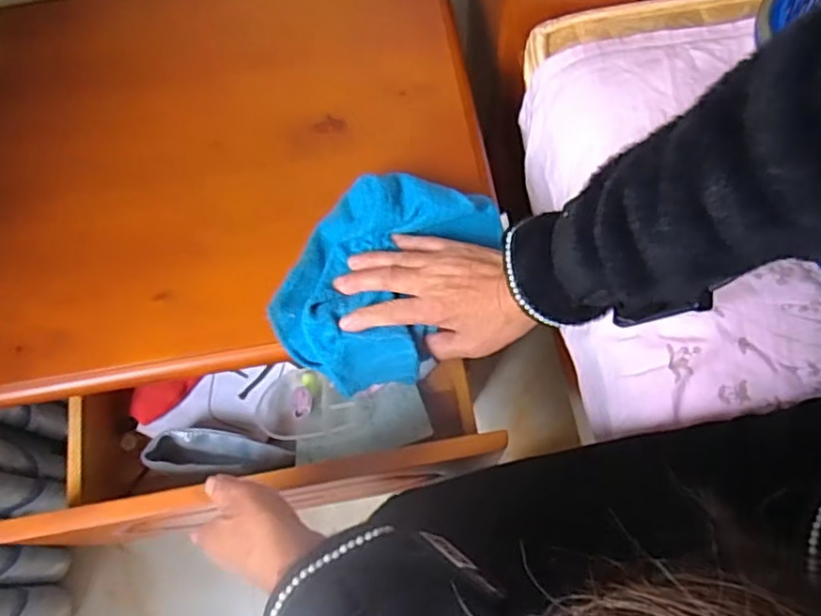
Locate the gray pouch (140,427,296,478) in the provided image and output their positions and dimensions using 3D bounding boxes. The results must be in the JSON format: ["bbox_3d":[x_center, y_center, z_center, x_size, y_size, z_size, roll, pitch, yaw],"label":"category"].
[{"bbox_3d":[-0.187,0.145,0.637,0.150,0.059,0.048,4,70,4],"label":"gray pouch"}]

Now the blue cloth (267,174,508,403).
[{"bbox_3d":[-0.023,-0.031,0.534,0.134,0.066,0.192,29,72,12],"label":"blue cloth"}]

